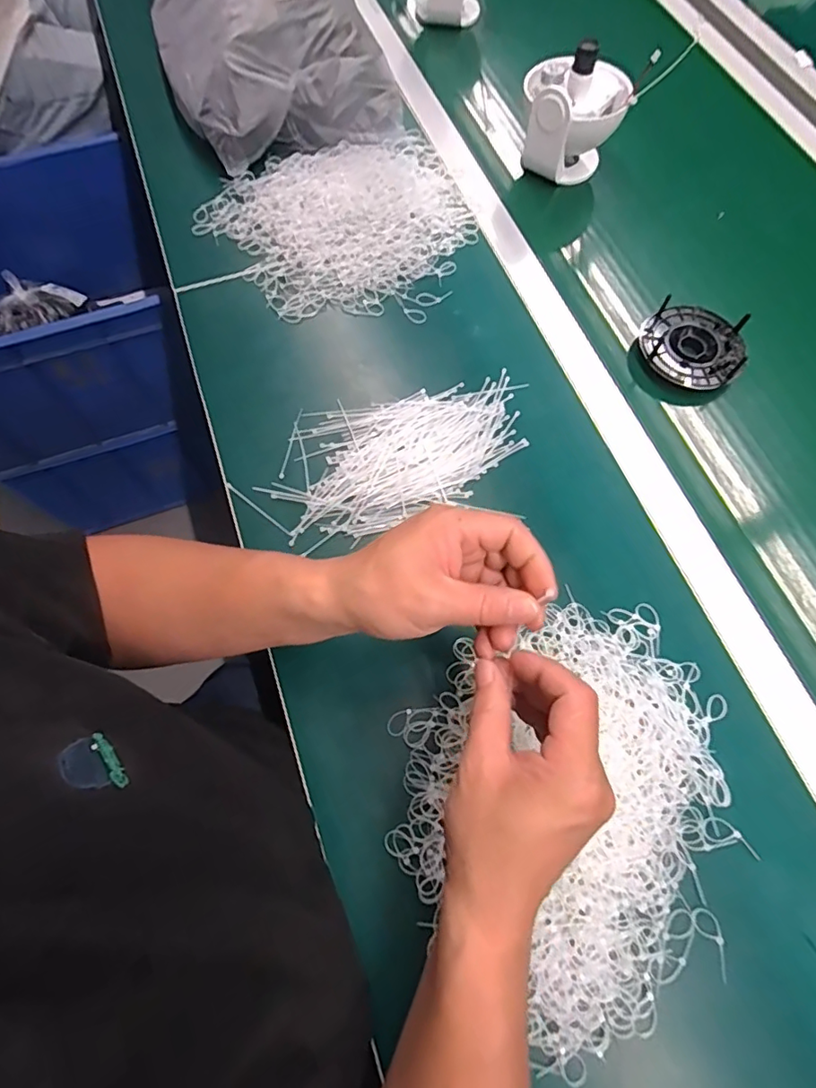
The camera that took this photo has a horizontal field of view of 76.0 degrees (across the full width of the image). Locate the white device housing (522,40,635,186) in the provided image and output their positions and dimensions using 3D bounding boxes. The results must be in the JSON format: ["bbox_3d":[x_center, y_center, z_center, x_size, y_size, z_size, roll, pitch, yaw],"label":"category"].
[{"bbox_3d":[0.188,-0.488,0.601,0.117,0.099,0.097,16,69,5],"label":"white device housing"}]

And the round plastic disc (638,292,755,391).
[{"bbox_3d":[0.284,-0.199,0.526,0.097,0.031,0.094,0,69,-1],"label":"round plastic disc"}]

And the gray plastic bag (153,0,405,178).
[{"bbox_3d":[-0.176,-0.618,0.650,0.249,0.087,0.325,-19,70,-9],"label":"gray plastic bag"}]

